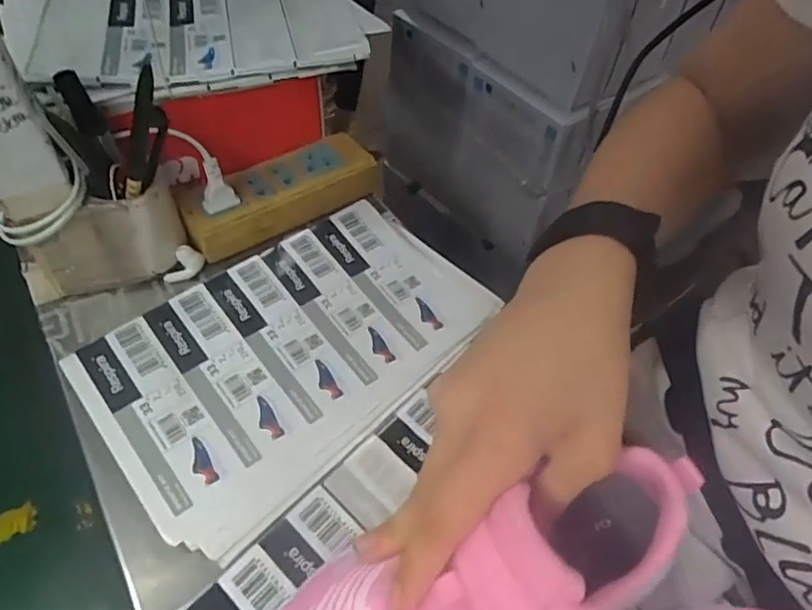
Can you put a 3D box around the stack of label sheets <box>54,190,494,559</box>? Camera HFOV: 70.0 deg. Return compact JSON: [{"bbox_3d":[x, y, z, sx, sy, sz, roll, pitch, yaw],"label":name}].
[{"bbox_3d":[-0.068,0.022,0.380,0.152,0.022,0.247,38,58,25],"label":"stack of label sheets"}]

